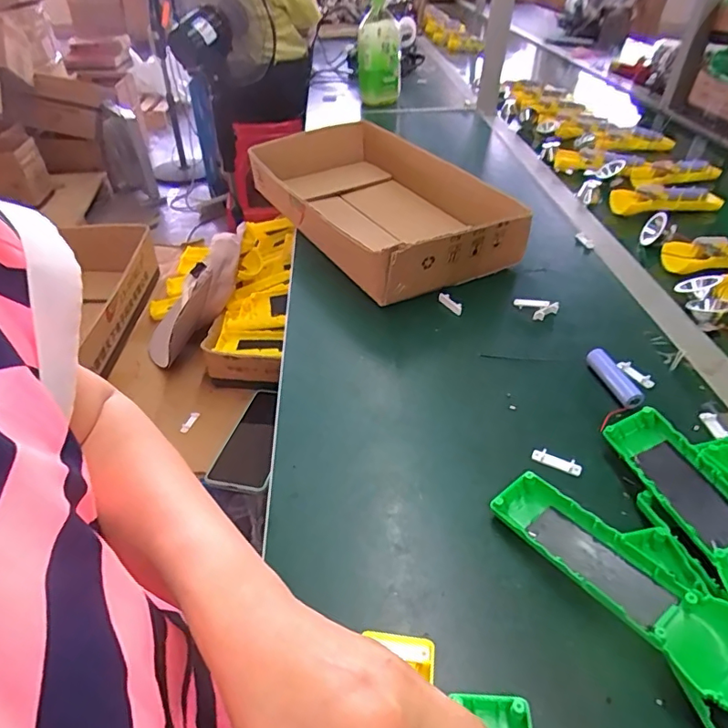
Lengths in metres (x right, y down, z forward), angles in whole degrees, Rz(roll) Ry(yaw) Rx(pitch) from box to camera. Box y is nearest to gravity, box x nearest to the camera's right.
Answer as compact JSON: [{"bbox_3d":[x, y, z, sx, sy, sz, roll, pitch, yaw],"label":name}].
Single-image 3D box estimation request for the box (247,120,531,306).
[{"bbox_3d":[-0.006,-0.252,0.752,0.231,0.081,0.505,-22,44,-21],"label":"box"}]

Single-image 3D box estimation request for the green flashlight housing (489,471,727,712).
[{"bbox_3d":[0.151,0.129,0.317,0.047,0.041,0.160,-26,45,-25],"label":"green flashlight housing"}]

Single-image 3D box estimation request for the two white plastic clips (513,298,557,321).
[{"bbox_3d":[0.188,-0.062,0.566,0.047,0.013,0.033,15,43,20],"label":"two white plastic clips"}]

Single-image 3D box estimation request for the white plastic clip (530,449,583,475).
[{"bbox_3d":[0.152,0.077,0.405,0.037,0.005,0.009,20,46,25],"label":"white plastic clip"}]

